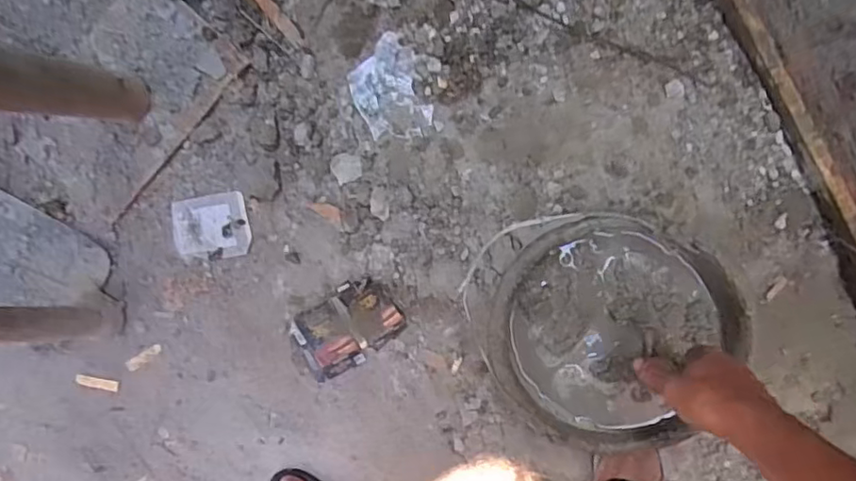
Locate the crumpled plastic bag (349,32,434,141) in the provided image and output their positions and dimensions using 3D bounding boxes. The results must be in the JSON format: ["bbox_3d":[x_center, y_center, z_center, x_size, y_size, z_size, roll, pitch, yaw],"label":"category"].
[{"bbox_3d":[-0.049,-0.207,0.813,0.110,0.017,0.133,-5,109,15],"label":"crumpled plastic bag"}]

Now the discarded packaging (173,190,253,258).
[{"bbox_3d":[-0.307,-0.018,0.848,0.102,0.010,0.089,-9,96,0],"label":"discarded packaging"}]

